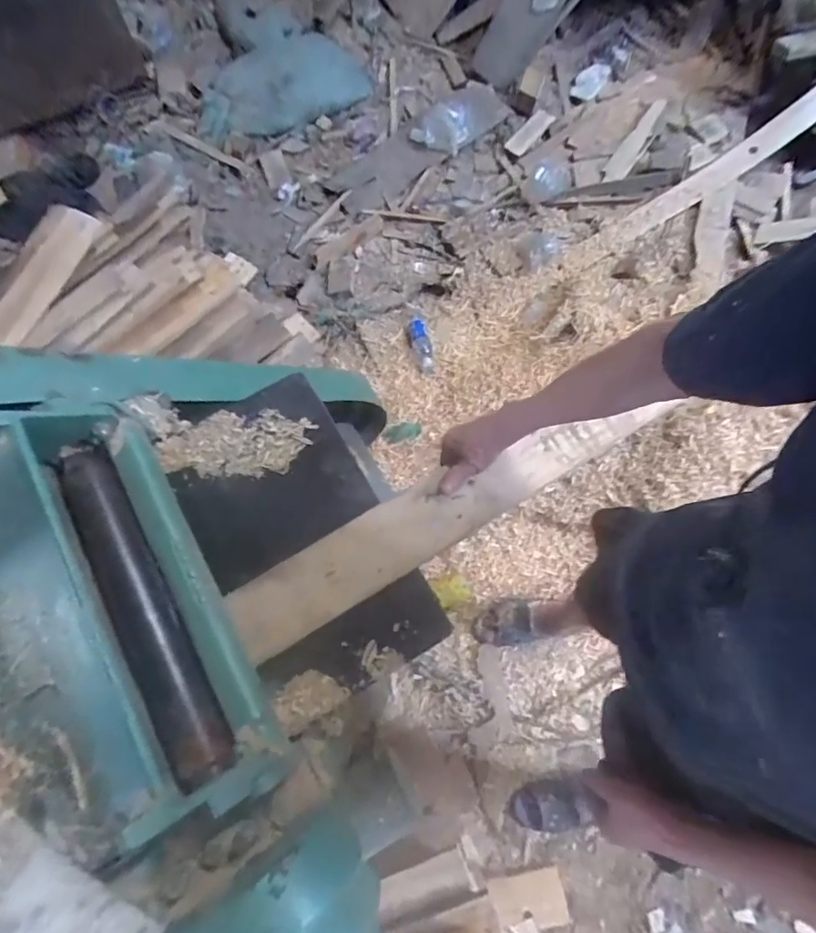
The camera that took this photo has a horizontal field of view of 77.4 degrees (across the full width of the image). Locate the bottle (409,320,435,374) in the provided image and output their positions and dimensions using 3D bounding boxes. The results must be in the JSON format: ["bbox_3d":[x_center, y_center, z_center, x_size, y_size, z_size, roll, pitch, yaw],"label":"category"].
[{"bbox_3d":[0.038,-0.362,1.507,0.054,0.040,0.180,-14,73,-3],"label":"bottle"}]

